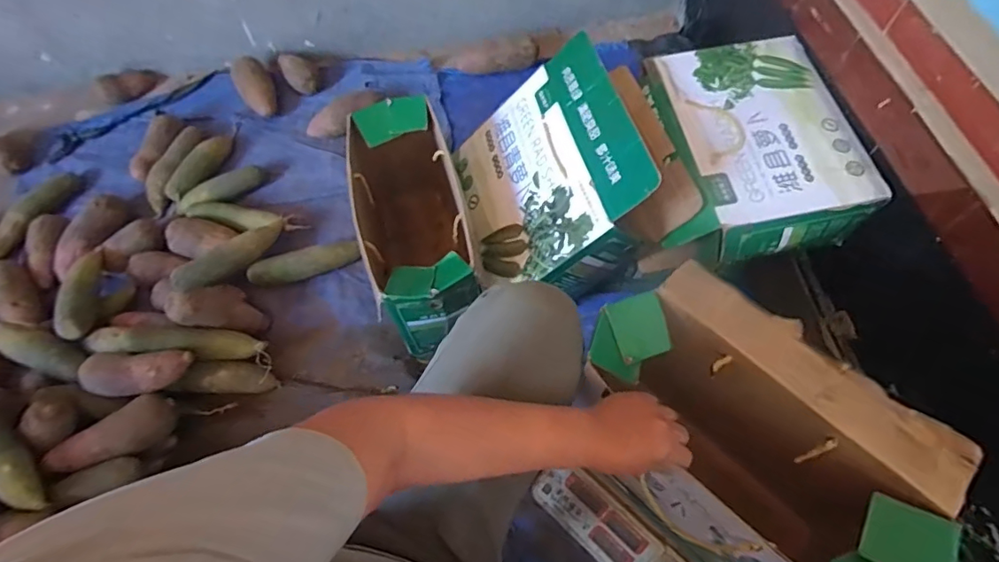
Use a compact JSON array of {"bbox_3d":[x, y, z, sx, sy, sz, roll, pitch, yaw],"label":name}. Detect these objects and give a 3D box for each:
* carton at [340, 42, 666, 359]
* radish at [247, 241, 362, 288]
[{"bbox_3d":[-0.019,-0.133,0.904,0.414,0.351,0.369,-16,62,-8],"label":"carton"},{"bbox_3d":[-0.369,-0.033,0.997,0.200,0.044,0.051,-14,62,-7],"label":"radish"}]

